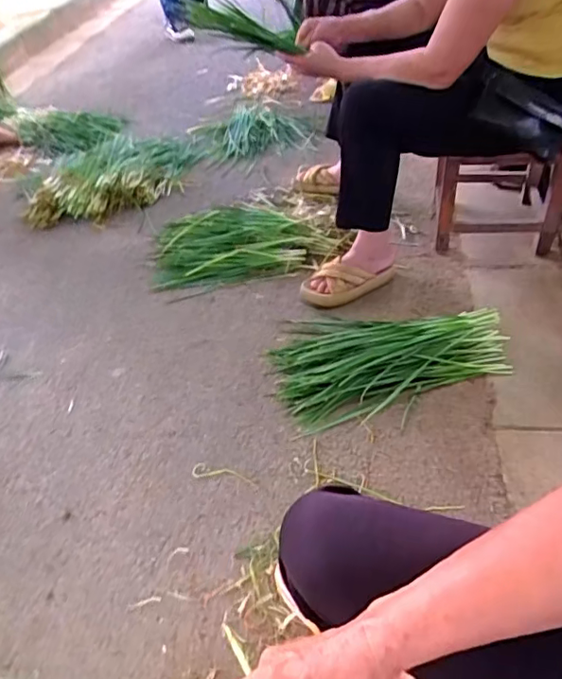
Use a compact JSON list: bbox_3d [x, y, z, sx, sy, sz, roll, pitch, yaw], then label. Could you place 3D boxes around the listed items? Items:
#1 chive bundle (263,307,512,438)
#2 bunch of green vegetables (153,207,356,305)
[{"bbox_3d":[0.226,0.032,1.131,0.496,0.057,0.312,-6,44,1],"label":"chive bundle"},{"bbox_3d":[-0.103,-0.288,1.517,0.536,0.060,0.373,-14,44,-7],"label":"bunch of green vegetables"}]

